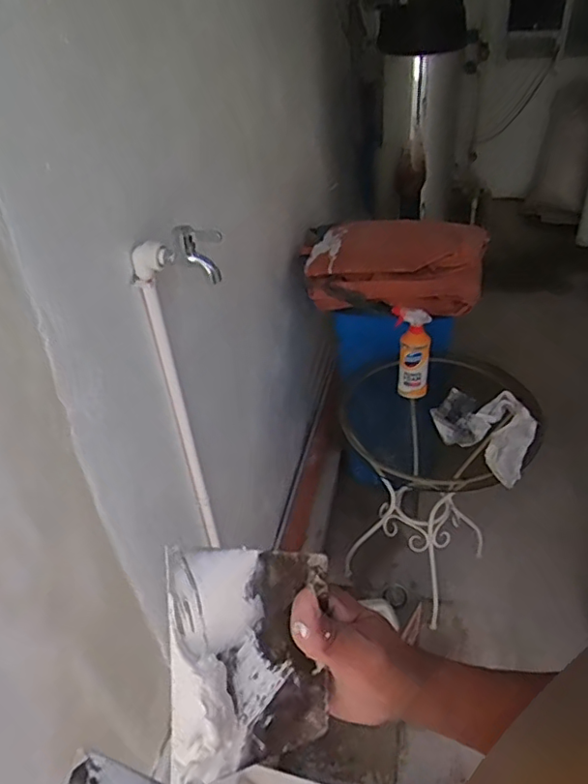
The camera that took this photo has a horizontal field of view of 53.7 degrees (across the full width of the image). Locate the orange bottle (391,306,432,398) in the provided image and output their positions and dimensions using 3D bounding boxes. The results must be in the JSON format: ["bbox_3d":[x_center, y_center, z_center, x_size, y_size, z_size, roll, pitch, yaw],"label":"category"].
[{"bbox_3d":[0.281,-0.098,1.390,0.089,0.225,0.062,6,42,14],"label":"orange bottle"}]

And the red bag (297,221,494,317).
[{"bbox_3d":[0.264,-0.337,1.562,0.466,0.153,0.287,4,41,12],"label":"red bag"}]

